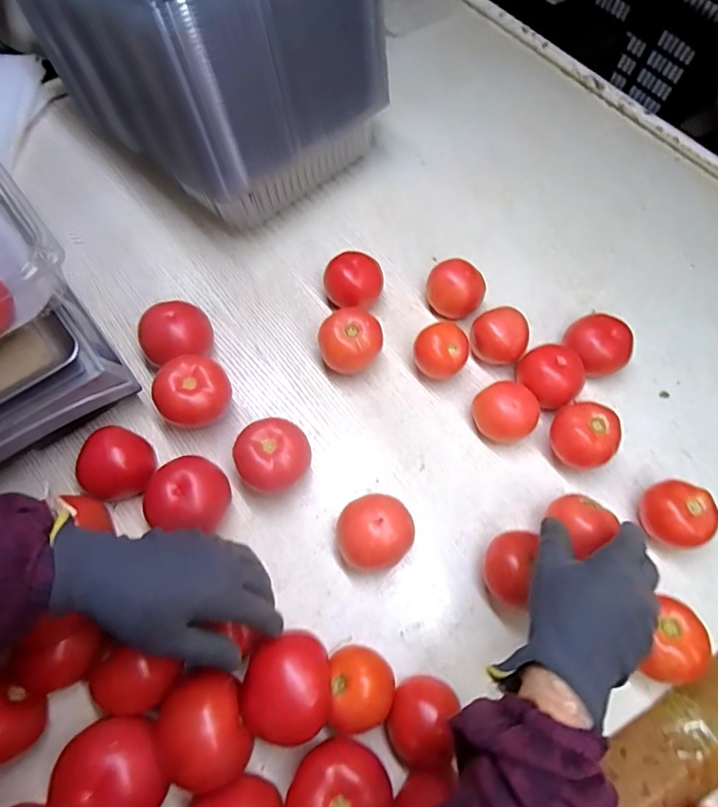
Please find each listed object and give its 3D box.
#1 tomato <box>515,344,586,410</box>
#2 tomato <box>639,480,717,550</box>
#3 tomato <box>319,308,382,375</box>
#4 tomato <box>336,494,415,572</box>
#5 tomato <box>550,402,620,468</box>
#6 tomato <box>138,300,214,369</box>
[{"bbox_3d":[0.209,-0.029,0.520,0.067,0.055,0.059,32,68,11],"label":"tomato"},{"bbox_3d":[0.312,0.110,0.468,0.060,0.052,0.061,1,66,-3],"label":"tomato"},{"bbox_3d":[-0.011,-0.067,0.516,0.067,0.061,0.065,-12,67,-8],"label":"tomato"},{"bbox_3d":[0.014,0.120,0.438,0.067,0.058,0.063,1,66,-3],"label":"tomato"},{"bbox_3d":[0.230,0.036,0.491,0.058,0.060,0.063,-28,71,-15],"label":"tomato"},{"bbox_3d":[-0.197,-0.073,0.513,0.072,0.062,0.062,-20,69,-12],"label":"tomato"}]

